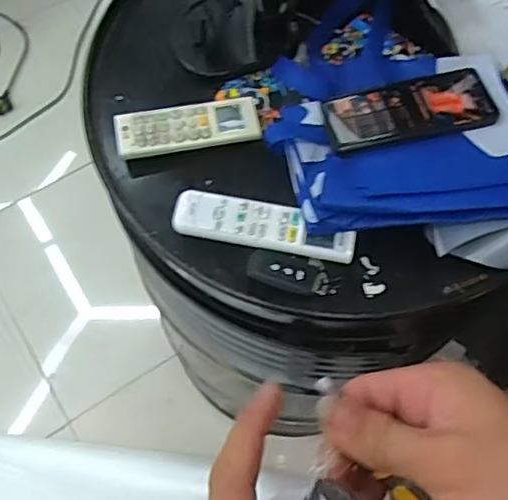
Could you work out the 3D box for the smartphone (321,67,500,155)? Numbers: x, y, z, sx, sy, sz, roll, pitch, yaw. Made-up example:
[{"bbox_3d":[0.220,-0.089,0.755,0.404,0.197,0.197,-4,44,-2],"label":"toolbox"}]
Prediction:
[{"bbox_3d":[0.157,-0.141,0.609,0.163,0.016,0.079,-12,58,1],"label":"smartphone"}]

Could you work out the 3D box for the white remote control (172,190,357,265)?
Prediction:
[{"bbox_3d":[0.010,-0.025,0.589,0.180,0.013,0.049,11,65,5],"label":"white remote control"}]

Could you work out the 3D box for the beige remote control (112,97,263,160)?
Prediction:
[{"bbox_3d":[-0.070,-0.133,0.632,0.150,0.015,0.057,-11,65,-6],"label":"beige remote control"}]

